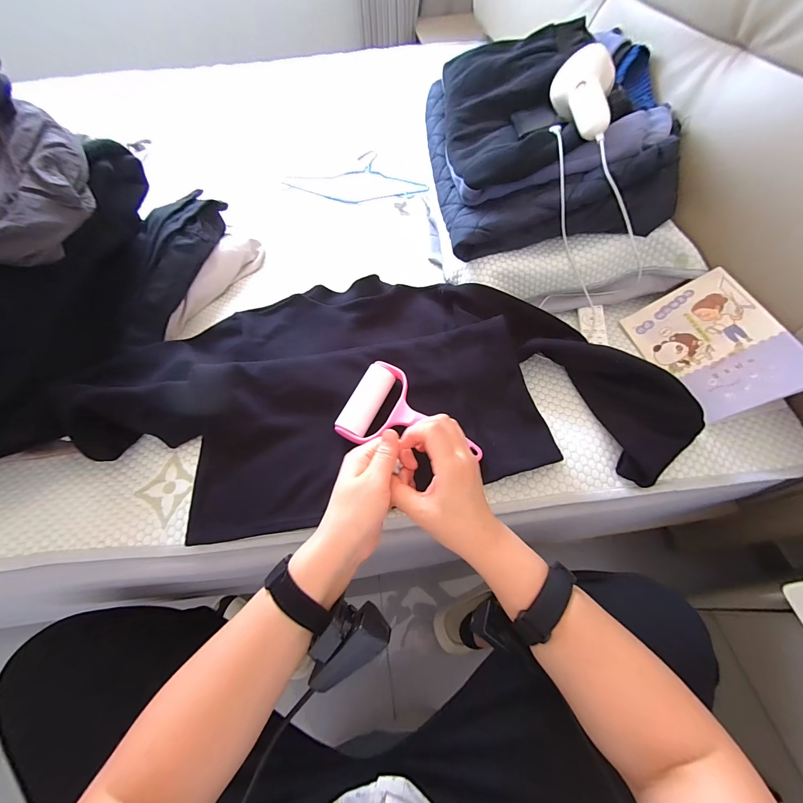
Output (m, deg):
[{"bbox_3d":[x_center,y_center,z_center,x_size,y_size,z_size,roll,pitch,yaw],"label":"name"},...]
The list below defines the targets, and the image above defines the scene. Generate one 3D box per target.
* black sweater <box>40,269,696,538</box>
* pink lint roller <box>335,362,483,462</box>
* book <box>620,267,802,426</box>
[{"bbox_3d":[-0.036,-0.049,0.492,0.775,0.093,0.399,-7,59,-1],"label":"black sweater"},{"bbox_3d":[0.015,0.028,0.449,0.186,0.031,0.113,25,63,17],"label":"pink lint roller"},{"bbox_3d":[0.436,-0.081,0.481,0.136,0.011,0.202,-32,55,28],"label":"book"}]

